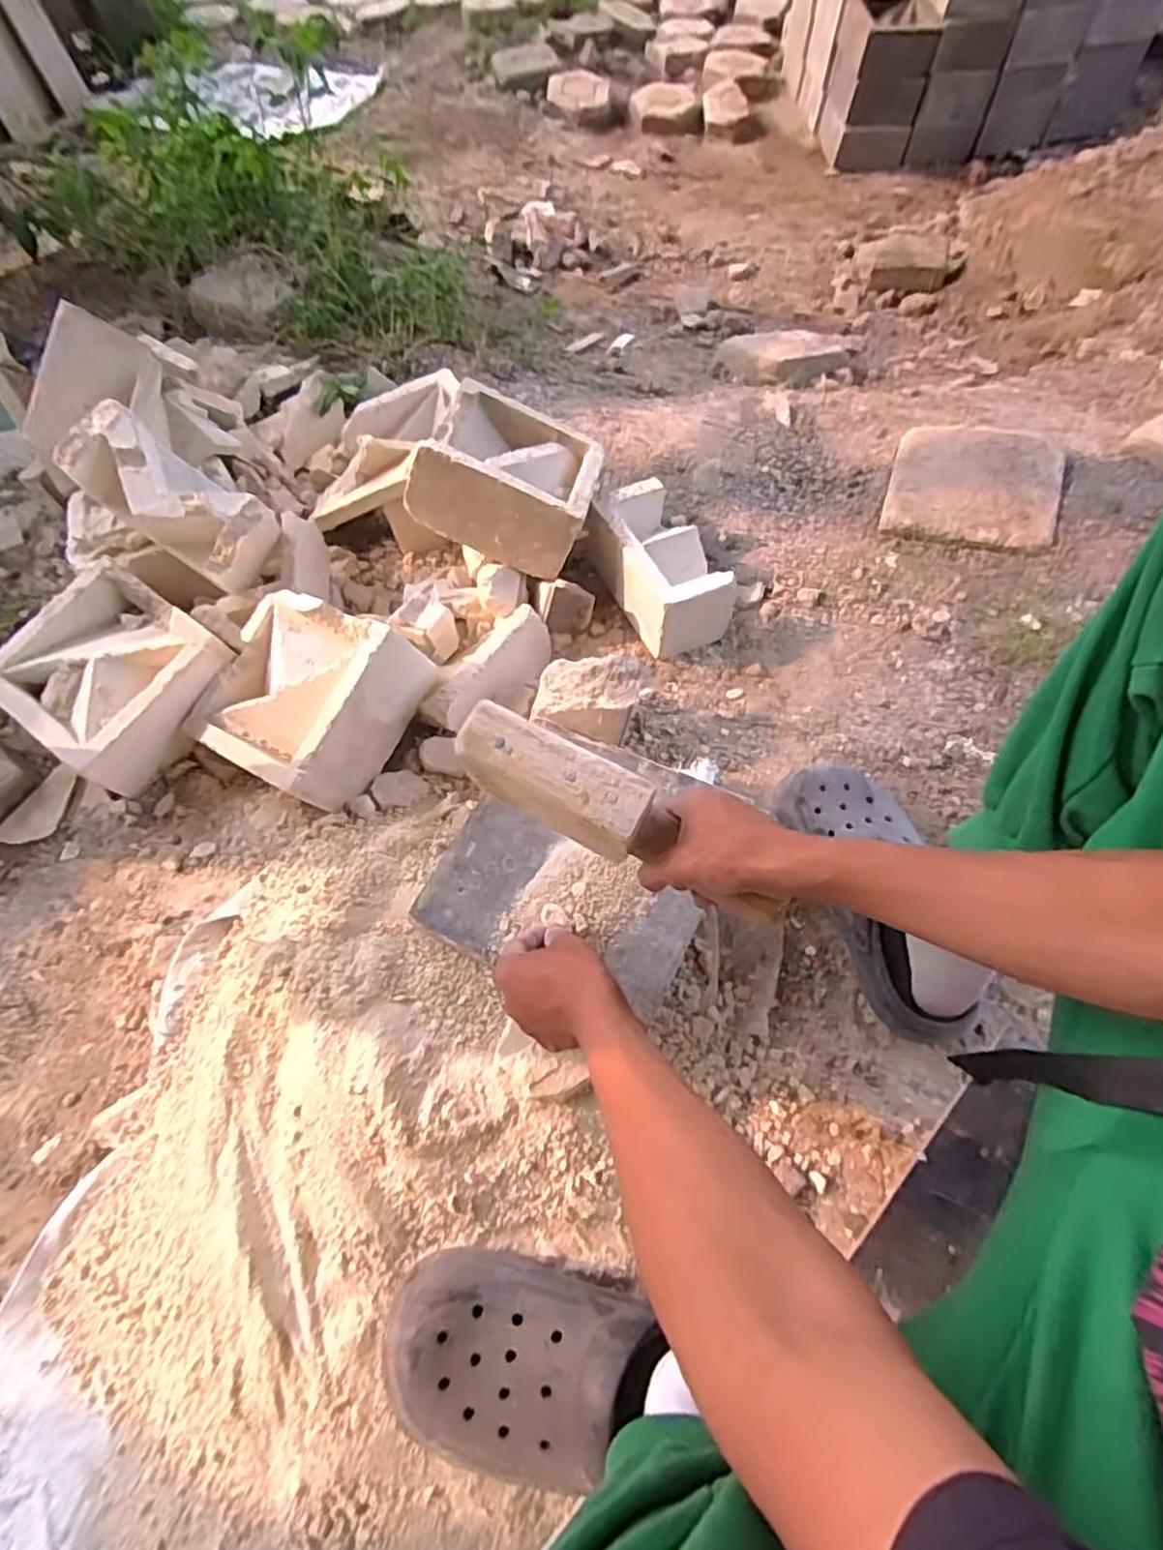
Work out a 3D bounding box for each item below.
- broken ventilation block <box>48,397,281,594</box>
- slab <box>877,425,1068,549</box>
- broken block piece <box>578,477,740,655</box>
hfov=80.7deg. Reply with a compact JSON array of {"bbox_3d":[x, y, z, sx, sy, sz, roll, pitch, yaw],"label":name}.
[{"bbox_3d":[-0.469,-0.321,0.805,0.214,0.112,0.112,32,63,-12],"label":"broken ventilation block"},{"bbox_3d":[0.517,-0.384,0.899,0.204,0.043,0.190,18,64,11],"label":"slab"},{"bbox_3d":[0.103,-0.275,0.868,0.126,0.099,0.209,-24,64,-10],"label":"broken block piece"}]

